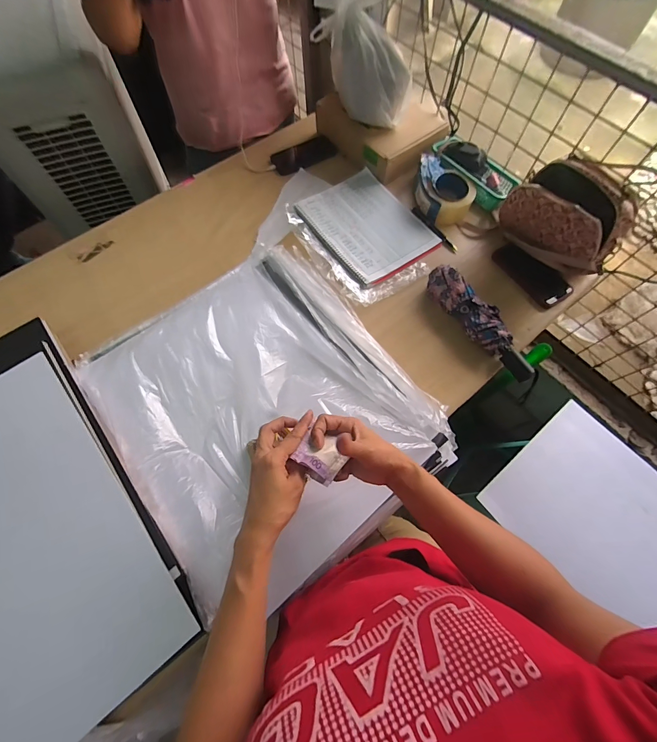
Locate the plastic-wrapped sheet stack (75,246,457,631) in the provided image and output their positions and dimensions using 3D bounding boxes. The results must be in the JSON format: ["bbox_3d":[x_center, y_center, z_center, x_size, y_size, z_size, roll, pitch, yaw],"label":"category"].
[{"bbox_3d":[-0.112,0.043,0.579,0.455,0.064,0.529,-35,70,-15],"label":"plastic-wrapped sheet stack"}]

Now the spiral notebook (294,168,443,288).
[{"bbox_3d":[0.083,-0.340,0.769,0.235,0.020,0.294,-31,69,-15],"label":"spiral notebook"}]

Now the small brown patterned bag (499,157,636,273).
[{"bbox_3d":[0.464,-0.304,0.665,0.221,0.139,0.115,41,74,15],"label":"small brown patterned bag"}]

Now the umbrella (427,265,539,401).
[{"bbox_3d":[0.283,-0.090,0.629,0.054,0.057,0.277,-29,70,-11],"label":"umbrella"}]

